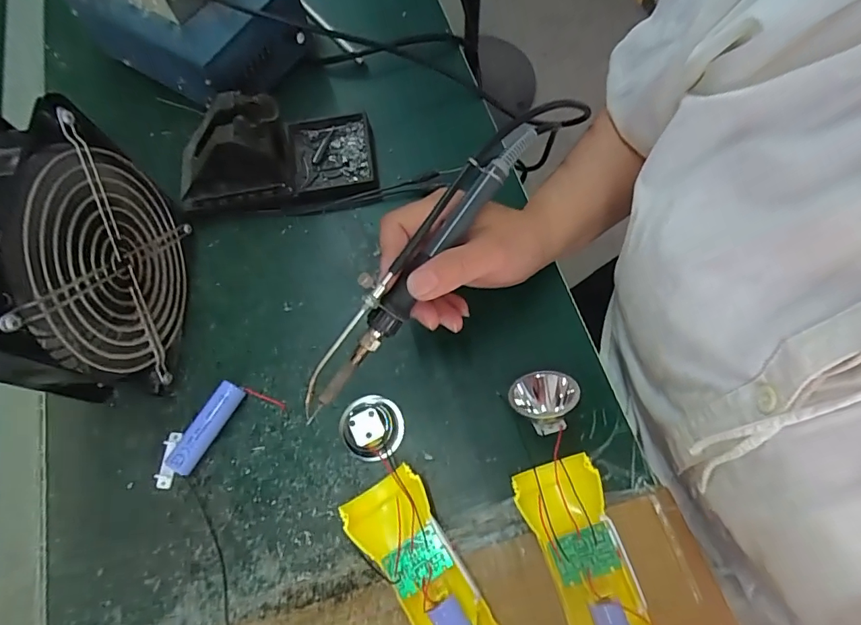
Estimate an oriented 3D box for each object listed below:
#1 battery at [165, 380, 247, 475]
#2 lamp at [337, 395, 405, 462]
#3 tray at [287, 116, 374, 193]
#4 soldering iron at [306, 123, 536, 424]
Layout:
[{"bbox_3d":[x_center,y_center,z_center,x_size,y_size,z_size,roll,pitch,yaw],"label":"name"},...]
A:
[{"bbox_3d":[-0.150,0.077,0.317,0.016,0.018,0.063,26,75,13],"label":"battery"},{"bbox_3d":[-0.040,0.075,0.313,0.043,0.024,0.042,-1,70,4],"label":"lamp"},{"bbox_3d":[-0.084,-0.134,0.401,0.068,0.020,0.068,-13,70,0],"label":"tray"},{"bbox_3d":[-0.008,-0.027,0.268,0.020,0.021,0.206,37,90,13],"label":"soldering iron"}]

